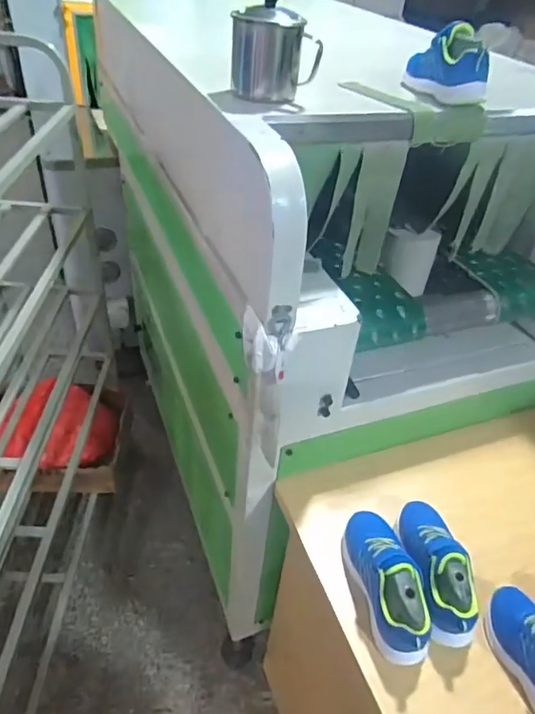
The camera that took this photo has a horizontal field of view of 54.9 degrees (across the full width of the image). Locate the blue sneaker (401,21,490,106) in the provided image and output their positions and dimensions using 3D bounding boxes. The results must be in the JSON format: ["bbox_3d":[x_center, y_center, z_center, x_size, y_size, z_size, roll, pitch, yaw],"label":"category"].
[{"bbox_3d":[0.251,-0.413,0.724,0.058,0.082,0.149,-4,42,-11],"label":"blue sneaker"}]

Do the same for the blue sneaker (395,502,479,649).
[{"bbox_3d":[0.227,0.270,0.688,0.074,0.075,0.191,1,41,-6],"label":"blue sneaker"}]

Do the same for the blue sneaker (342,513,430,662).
[{"bbox_3d":[0.158,0.281,0.670,0.073,0.082,0.192,-4,42,-11],"label":"blue sneaker"}]

